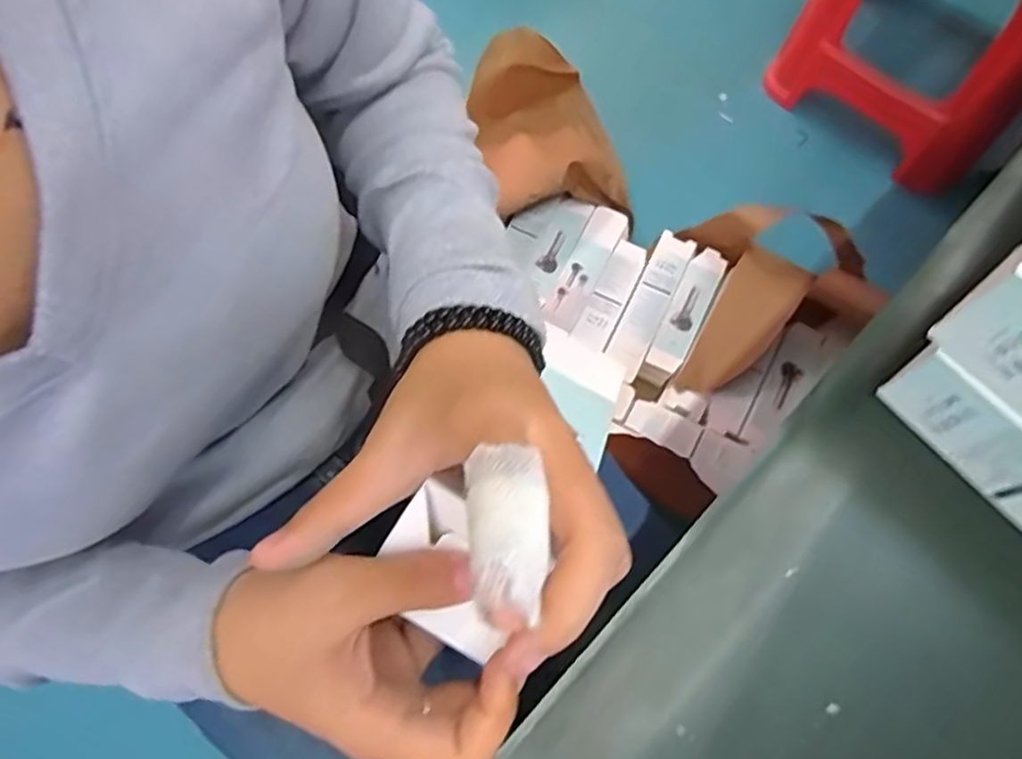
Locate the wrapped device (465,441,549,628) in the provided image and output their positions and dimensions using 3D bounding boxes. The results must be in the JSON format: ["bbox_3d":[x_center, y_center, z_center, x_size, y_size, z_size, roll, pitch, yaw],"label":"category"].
[{"bbox_3d":[-0.002,0.035,0.164,0.018,0.012,0.044,-5,44,0],"label":"wrapped device"}]

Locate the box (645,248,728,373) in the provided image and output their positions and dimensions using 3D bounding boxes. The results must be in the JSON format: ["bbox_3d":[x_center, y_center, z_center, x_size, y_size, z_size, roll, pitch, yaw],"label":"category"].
[{"bbox_3d":[0.283,-0.115,1.085,0.055,0.039,0.216,26,75,9],"label":"box"}]

